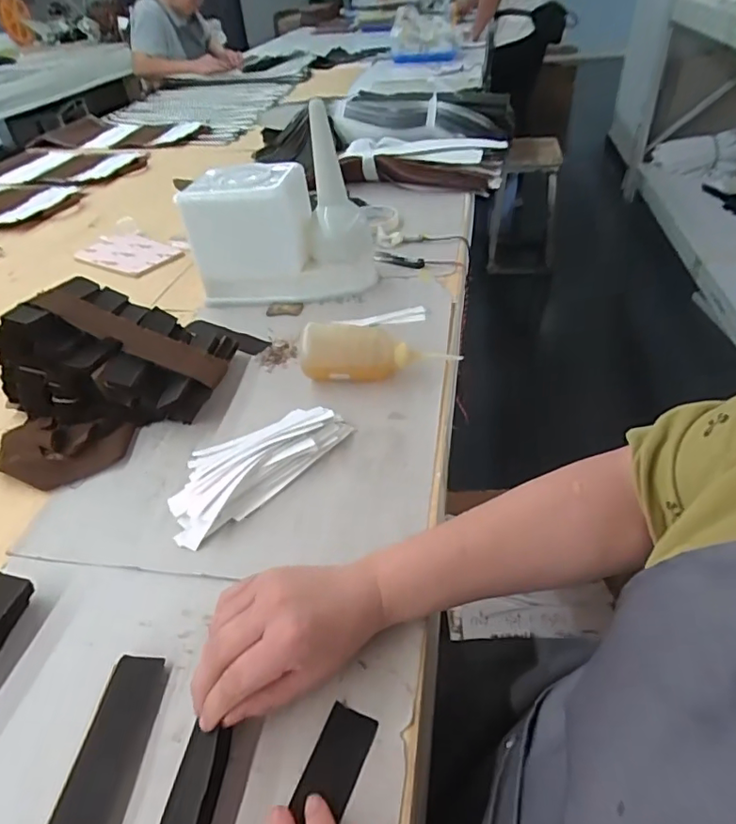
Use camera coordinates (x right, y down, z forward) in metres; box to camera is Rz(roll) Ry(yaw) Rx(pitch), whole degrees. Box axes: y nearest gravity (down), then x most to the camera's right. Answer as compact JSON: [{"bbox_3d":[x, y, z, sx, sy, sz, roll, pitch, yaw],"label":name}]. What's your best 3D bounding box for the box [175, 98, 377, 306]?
[{"bbox_3d":[-0.124,-0.284,0.787,0.249,0.233,0.147,-3,42,4],"label":"box"}]

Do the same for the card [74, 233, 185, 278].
[{"bbox_3d":[-0.434,-0.287,0.987,0.203,0.011,0.114,22,47,29],"label":"card"}]

